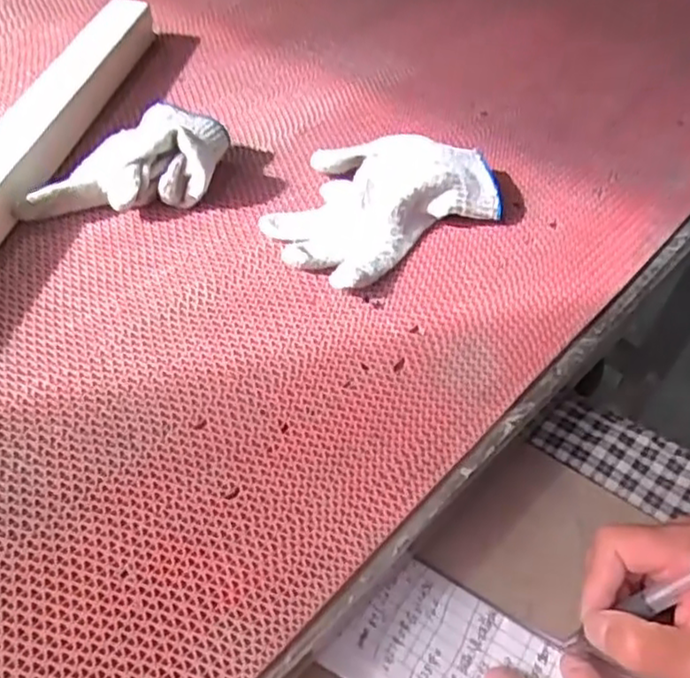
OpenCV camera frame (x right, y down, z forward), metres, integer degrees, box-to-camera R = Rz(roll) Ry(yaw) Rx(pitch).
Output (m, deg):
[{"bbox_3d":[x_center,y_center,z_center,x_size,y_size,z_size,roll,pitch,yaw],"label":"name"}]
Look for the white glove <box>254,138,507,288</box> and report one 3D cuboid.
[{"bbox_3d":[0.023,-0.107,0.515,0.170,0.041,0.123,-28,57,-27],"label":"white glove"}]

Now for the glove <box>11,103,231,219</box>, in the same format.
[{"bbox_3d":[-0.159,-0.127,0.506,0.152,0.049,0.075,-10,51,-14],"label":"glove"}]

